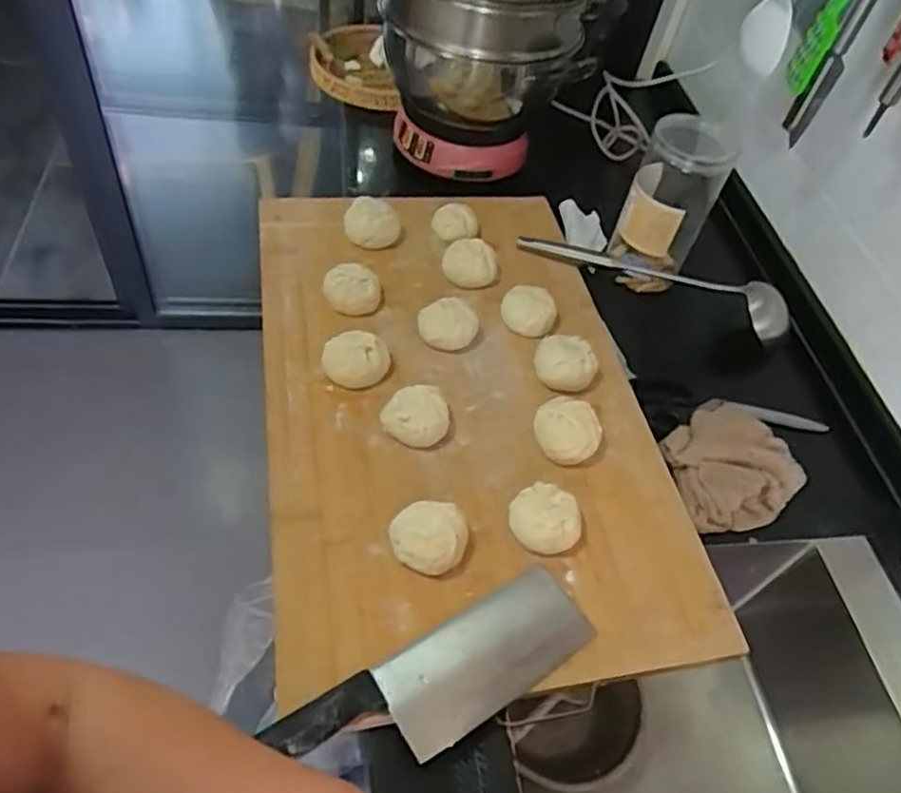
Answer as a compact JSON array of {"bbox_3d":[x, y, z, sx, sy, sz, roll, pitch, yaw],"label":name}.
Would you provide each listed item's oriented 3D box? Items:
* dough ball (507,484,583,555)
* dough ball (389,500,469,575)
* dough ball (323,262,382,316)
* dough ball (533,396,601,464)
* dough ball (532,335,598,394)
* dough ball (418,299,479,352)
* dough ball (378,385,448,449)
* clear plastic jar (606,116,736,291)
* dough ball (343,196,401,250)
[{"bbox_3d":[0.085,0.114,0.610,0.062,0.037,0.058,2,52,-2],"label":"dough ball"},{"bbox_3d":[-0.019,0.122,0.585,0.065,0.040,0.057,13,52,0],"label":"dough ball"},{"bbox_3d":[-0.111,-0.119,0.770,0.061,0.040,0.055,1,53,-10],"label":"dough ball"},{"bbox_3d":[0.117,0.036,0.673,0.063,0.042,0.055,20,52,6],"label":"dough ball"},{"bbox_3d":[0.124,-0.034,0.730,0.065,0.041,0.054,27,53,11],"label":"dough ball"},{"bbox_3d":[-0.001,-0.081,0.748,0.066,0.045,0.050,-17,57,-22],"label":"dough ball"},{"bbox_3d":[-0.035,0.019,0.662,0.062,0.035,0.048,-10,54,-12],"label":"dough ball"},{"bbox_3d":[0.269,-0.233,0.833,0.099,0.193,0.099,5,52,-6],"label":"clear plastic jar"},{"bbox_3d":[-0.099,-0.220,0.848,0.066,0.042,0.058,-3,53,-13],"label":"dough ball"}]

